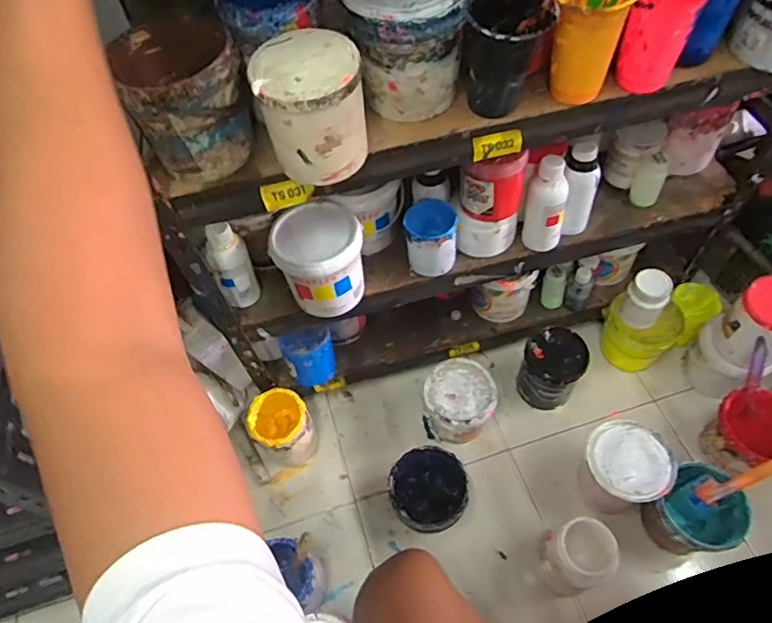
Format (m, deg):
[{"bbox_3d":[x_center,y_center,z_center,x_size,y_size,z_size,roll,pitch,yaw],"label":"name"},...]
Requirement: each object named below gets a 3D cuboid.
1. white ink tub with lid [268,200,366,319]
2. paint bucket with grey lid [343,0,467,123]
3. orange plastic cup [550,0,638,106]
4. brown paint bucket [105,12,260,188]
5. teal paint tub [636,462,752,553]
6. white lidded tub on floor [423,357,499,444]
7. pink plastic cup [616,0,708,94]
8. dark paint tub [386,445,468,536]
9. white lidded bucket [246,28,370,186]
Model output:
[{"bbox_3d":[-0.094,-0.076,0.772,0.122,0.120,0.118,-2,57,3],"label":"white ink tub with lid"},{"bbox_3d":[0.022,-0.296,0.586,0.118,0.126,0.117,-2,57,3],"label":"paint bucket with grey lid"},{"bbox_3d":[0.215,-0.289,0.565,0.073,0.126,0.075,-2,57,3],"label":"orange plastic cup"},{"bbox_3d":[-0.204,-0.220,0.563,0.111,0.116,0.137,-25,59,-11],"label":"brown paint bucket"},{"bbox_3d":[0.475,0.317,0.816,0.121,0.134,0.119,-2,57,3],"label":"teal paint tub"},{"bbox_3d":[0.133,0.174,0.984,0.120,0.136,0.122,-2,57,3],"label":"white lidded tub on floor"},{"bbox_3d":[0.303,-0.310,0.574,0.073,0.117,0.078,-2,57,3],"label":"pink plastic cup"},{"bbox_3d":[0.071,0.303,0.888,0.123,0.116,0.125,-2,57,3],"label":"dark paint tub"},{"bbox_3d":[-0.072,-0.204,0.544,0.102,0.116,0.096,-2,57,3],"label":"white lidded bucket"}]

